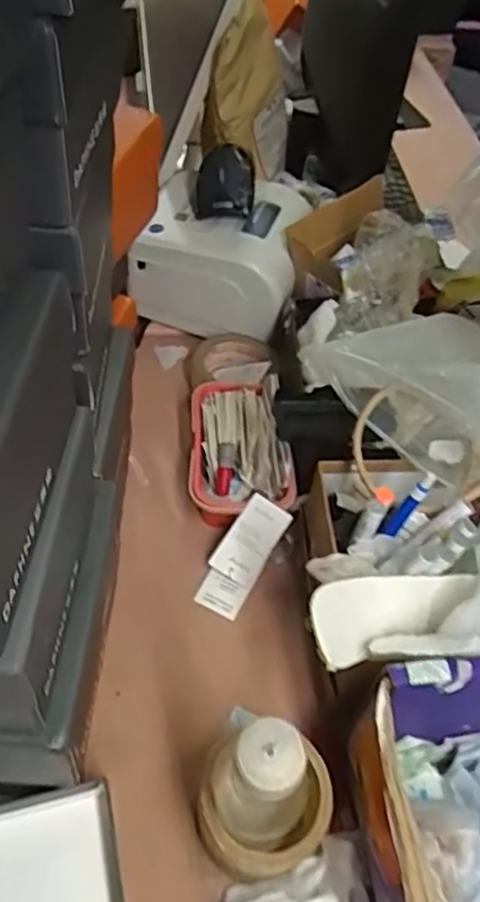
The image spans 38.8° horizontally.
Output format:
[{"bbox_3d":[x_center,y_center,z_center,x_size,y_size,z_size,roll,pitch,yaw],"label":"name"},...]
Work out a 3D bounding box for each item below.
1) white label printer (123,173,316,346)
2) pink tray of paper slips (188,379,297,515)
[{"bbox_3d":[-0.017,-0.249,0.857,0.181,0.126,0.185,14,51,6],"label":"white label printer"},{"bbox_3d":[-0.002,-0.003,0.704,0.099,0.065,0.171,0,51,-6],"label":"pink tray of paper slips"}]

